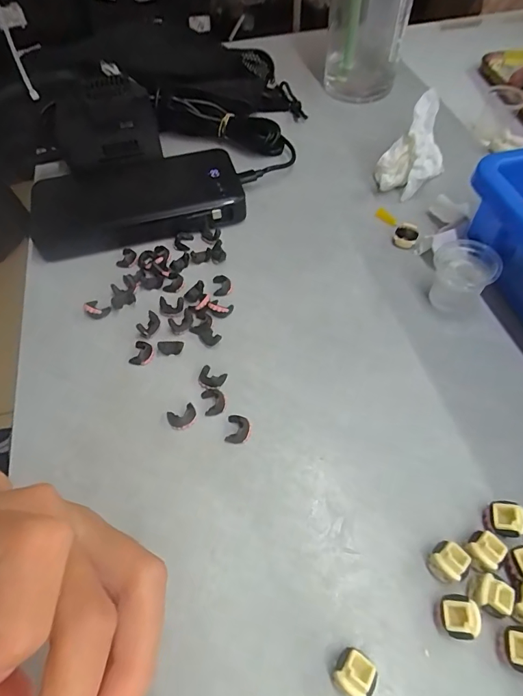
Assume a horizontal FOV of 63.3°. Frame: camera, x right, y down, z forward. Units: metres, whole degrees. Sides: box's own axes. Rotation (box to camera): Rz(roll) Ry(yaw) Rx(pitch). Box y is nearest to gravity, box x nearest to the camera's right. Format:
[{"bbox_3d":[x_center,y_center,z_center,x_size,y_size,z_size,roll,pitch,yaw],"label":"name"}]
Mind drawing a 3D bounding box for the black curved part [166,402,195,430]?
[{"bbox_3d":[-0.045,0.039,0.241,0.016,0.007,0.014,-24,58,-14],"label":"black curved part"}]

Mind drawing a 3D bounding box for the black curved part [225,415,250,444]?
[{"bbox_3d":[-0.013,0.045,0.235,0.013,0.009,0.015,5,56,6],"label":"black curved part"}]

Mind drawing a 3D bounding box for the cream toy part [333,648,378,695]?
[{"bbox_3d":[0.038,0.132,0.172,0.016,0.014,0.015,28,61,20],"label":"cream toy part"}]

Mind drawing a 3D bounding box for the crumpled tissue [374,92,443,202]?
[{"bbox_3d":[0.128,-0.167,0.352,0.047,0.045,0.093,19,59,15],"label":"crumpled tissue"}]

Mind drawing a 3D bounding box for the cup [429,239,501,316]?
[{"bbox_3d":[0.128,-0.048,0.274,0.033,0.035,0.034,-29,59,-16],"label":"cup"}]

